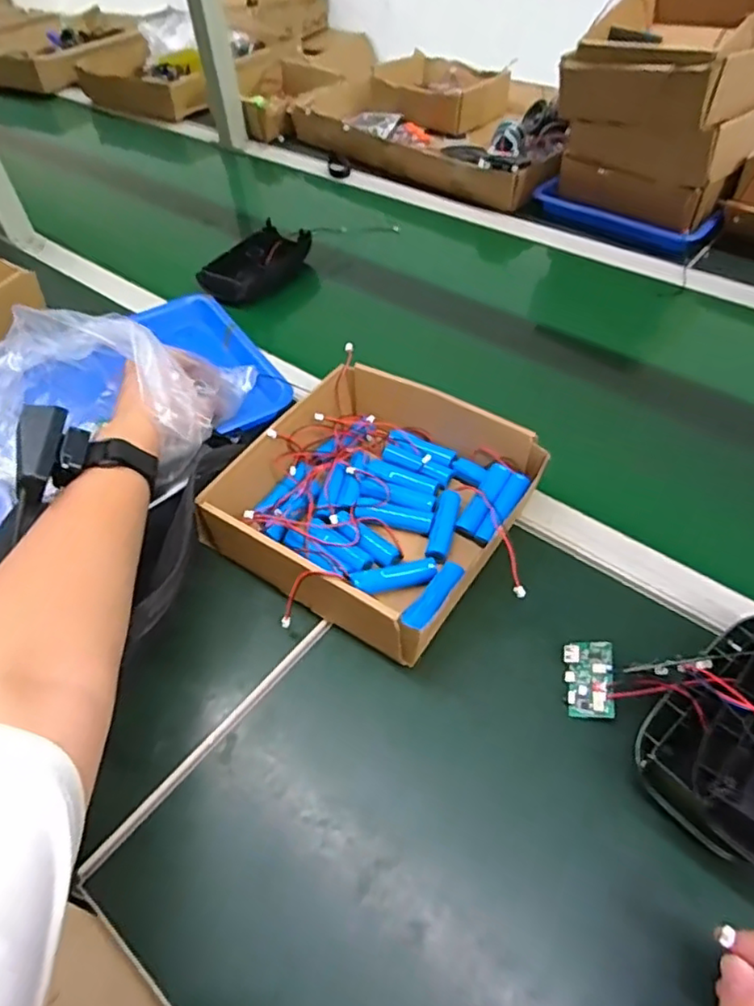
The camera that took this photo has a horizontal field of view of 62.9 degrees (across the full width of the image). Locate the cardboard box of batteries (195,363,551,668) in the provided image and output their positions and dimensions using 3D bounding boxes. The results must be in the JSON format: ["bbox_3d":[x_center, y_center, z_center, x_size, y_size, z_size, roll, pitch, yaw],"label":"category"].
[{"bbox_3d":[0.003,-0.003,0.516,0.222,0.066,0.218,25,56,23],"label":"cardboard box of batteries"}]

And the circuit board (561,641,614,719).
[{"bbox_3d":[0.148,0.123,0.432,0.032,0.004,0.055,-5,49,22],"label":"circuit board"}]

